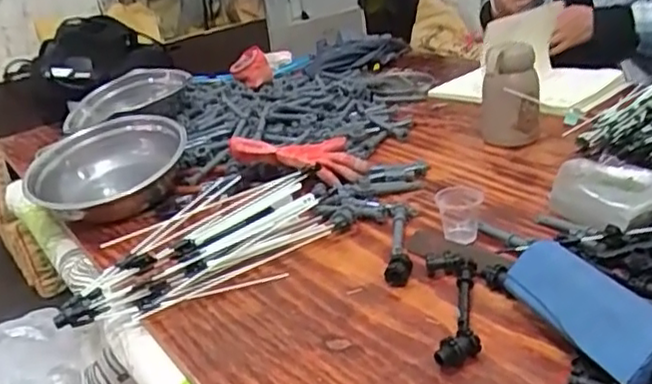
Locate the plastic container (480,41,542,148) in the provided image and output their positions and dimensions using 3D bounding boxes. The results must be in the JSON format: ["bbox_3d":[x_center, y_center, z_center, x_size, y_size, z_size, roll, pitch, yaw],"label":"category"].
[{"bbox_3d":[0.261,-0.128,0.925,0.081,0.151,0.064,-1,25,14],"label":"plastic container"}]

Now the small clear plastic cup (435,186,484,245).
[{"bbox_3d":[0.146,0.023,0.713,0.045,0.053,0.046,-7,24,0],"label":"small clear plastic cup"}]

